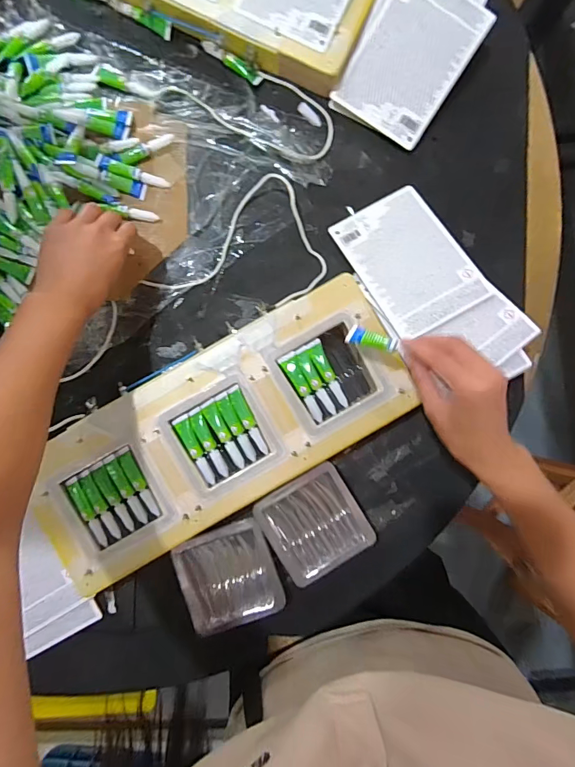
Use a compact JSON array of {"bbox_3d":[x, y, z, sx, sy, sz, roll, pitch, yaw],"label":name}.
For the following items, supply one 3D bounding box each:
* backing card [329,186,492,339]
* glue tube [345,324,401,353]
[{"bbox_3d":[0.138,-0.143,0.477,0.108,0.006,0.166,-30,73,1],"label":"backing card"},{"bbox_3d":[0.084,-0.043,0.406,0.053,0.006,0.019,20,87,30],"label":"glue tube"}]

